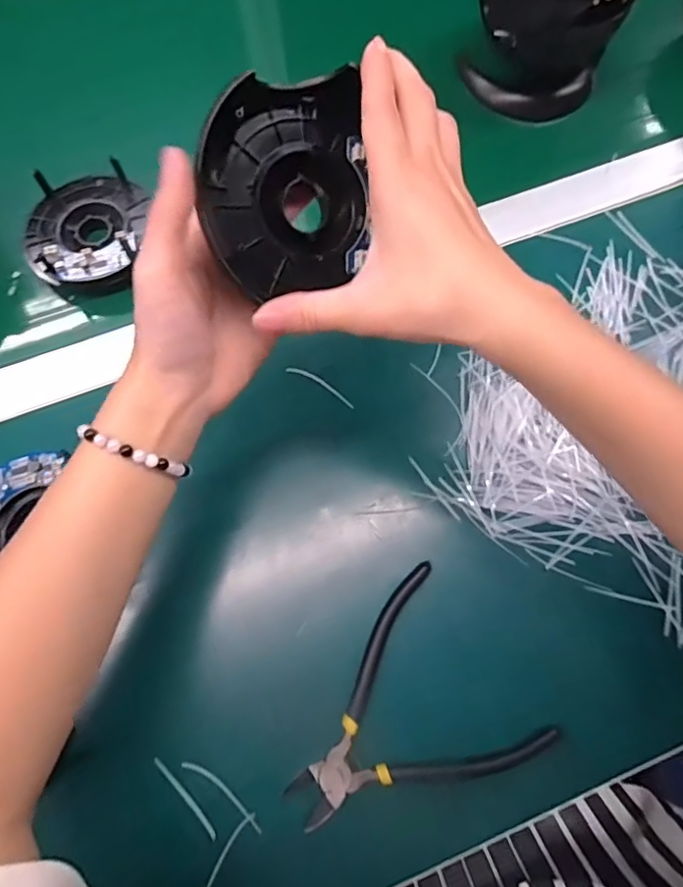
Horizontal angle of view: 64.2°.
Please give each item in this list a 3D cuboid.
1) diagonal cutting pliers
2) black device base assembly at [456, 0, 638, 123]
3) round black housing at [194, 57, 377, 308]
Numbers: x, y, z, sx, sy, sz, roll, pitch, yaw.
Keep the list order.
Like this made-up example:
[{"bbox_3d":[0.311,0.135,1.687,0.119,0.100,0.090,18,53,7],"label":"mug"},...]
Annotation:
[{"bbox_3d":[0.033,0.160,0.313,0.137,0.008,0.119,-36,75,-11],"label":"diagonal cutting pliers"},{"bbox_3d":[0.166,-0.348,0.437,0.113,0.118,0.090,20,73,7],"label":"black device base assembly"},{"bbox_3d":[-0.025,-0.124,0.267,0.083,0.015,0.091,-4,102,-20],"label":"round black housing"}]

